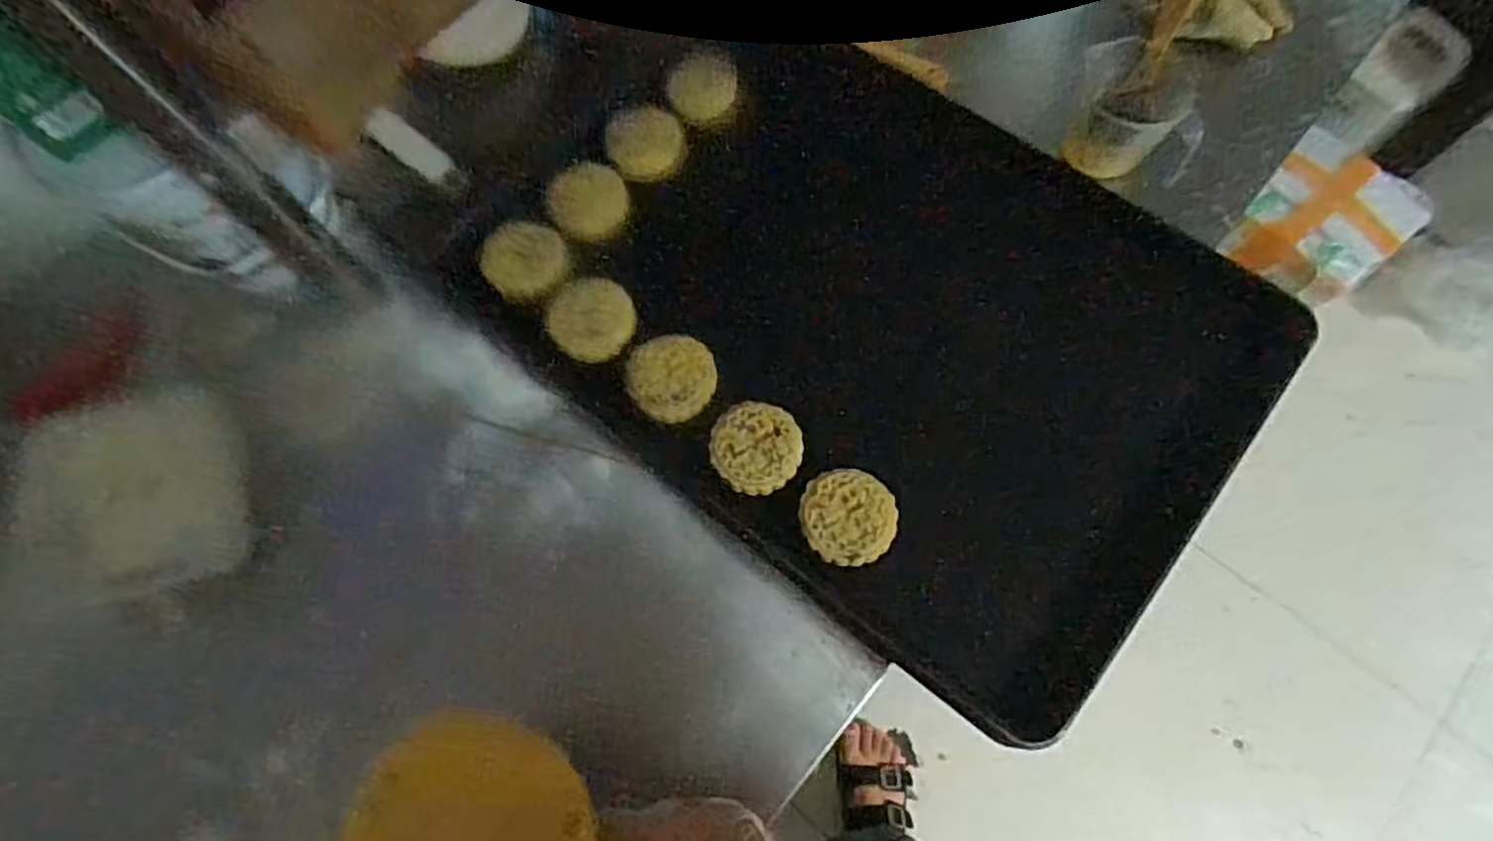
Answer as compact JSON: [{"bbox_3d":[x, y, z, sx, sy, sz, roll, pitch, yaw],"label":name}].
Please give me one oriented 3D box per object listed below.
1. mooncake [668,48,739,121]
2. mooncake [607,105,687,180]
[{"bbox_3d":[-0.037,-0.288,0.656,0.057,0.024,0.056,-2,71,0],"label":"mooncake"},{"bbox_3d":[-0.086,-0.235,0.645,0.065,0.014,0.065,1,84,-10],"label":"mooncake"}]

